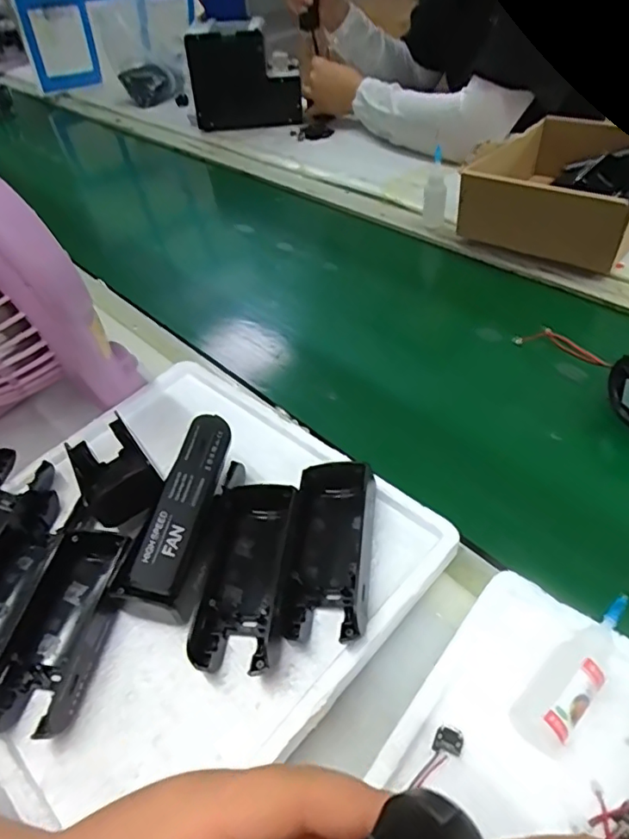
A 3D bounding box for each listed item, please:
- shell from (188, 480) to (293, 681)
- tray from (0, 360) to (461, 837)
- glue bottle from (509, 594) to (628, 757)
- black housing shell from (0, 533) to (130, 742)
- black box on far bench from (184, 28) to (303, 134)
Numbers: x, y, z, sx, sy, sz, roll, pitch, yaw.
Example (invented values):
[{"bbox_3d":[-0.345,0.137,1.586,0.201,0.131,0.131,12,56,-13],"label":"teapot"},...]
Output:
[{"bbox_3d":[-0.039,0.085,0.323,0.045,0.029,0.115,1,46,7],"label":"shell"},{"bbox_3d":[-0.094,0.068,0.339,0.251,0.070,0.275,-38,53,-27],"label":"tray"},{"bbox_3d":[0.129,0.119,0.270,0.089,0.022,0.025,-37,53,-26],"label":"glue bottle"},{"bbox_3d":[-0.141,0.113,0.310,0.051,0.027,0.109,3,47,10],"label":"black housing shell"},{"bbox_3d":[-0.123,-0.585,0.964,0.193,0.145,0.031,1,36,9],"label":"black box on far bench"}]

